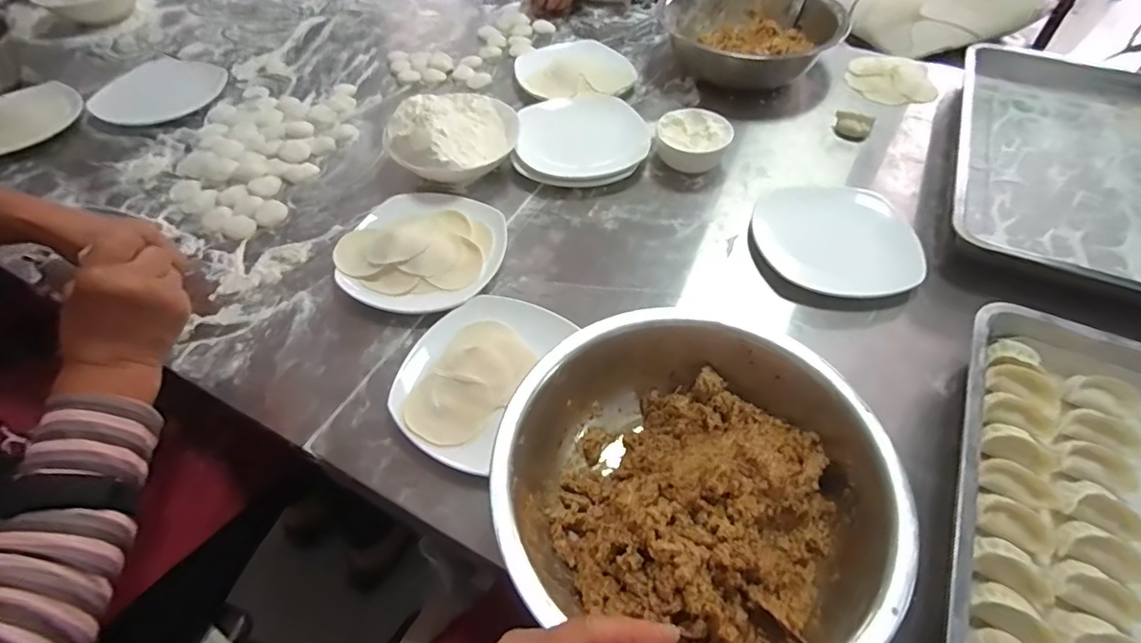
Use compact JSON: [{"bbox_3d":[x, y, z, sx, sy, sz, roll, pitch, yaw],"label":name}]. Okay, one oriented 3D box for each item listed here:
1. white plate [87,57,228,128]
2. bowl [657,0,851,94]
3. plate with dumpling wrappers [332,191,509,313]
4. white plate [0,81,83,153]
[{"bbox_3d":[-0.650,-0.368,0.863,0.186,0.022,0.186,-1,52,1],"label":"white plate"},{"bbox_3d":[0.286,-0.456,0.877,0.250,0.110,0.226,-1,52,0],"label":"bowl"},{"bbox_3d":[-0.168,-0.087,0.618,0.185,0.036,0.170,-1,52,1],"label":"plate with dumpling wrappers"},{"bbox_3d":[-0.824,-0.297,0.799,0.165,0.021,0.173,37,62,26],"label":"white plate"}]

